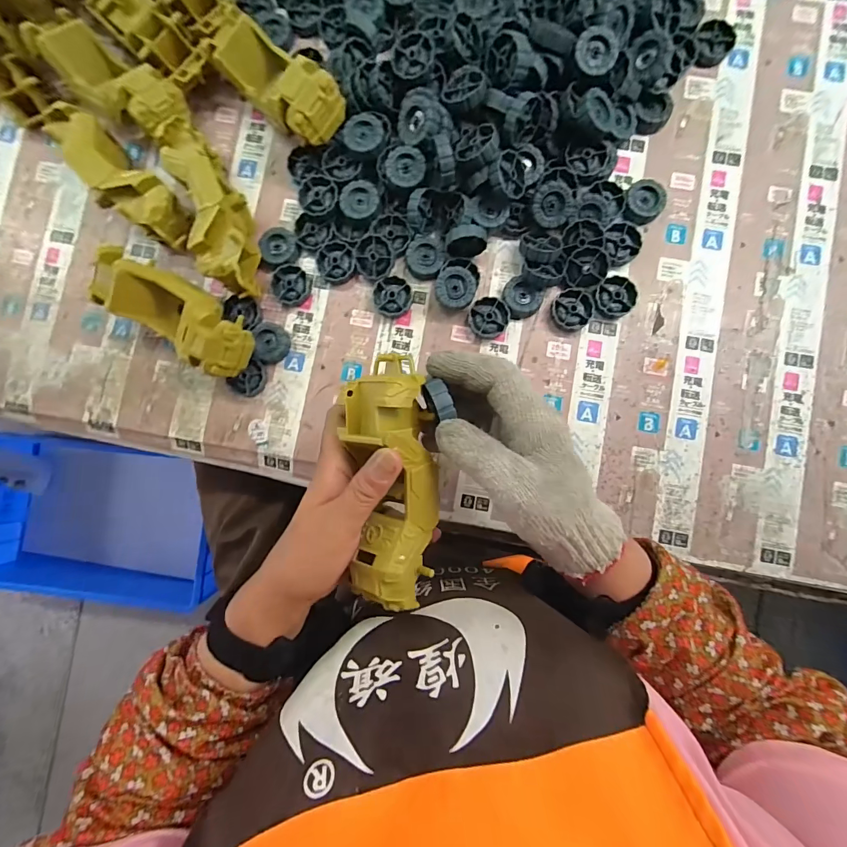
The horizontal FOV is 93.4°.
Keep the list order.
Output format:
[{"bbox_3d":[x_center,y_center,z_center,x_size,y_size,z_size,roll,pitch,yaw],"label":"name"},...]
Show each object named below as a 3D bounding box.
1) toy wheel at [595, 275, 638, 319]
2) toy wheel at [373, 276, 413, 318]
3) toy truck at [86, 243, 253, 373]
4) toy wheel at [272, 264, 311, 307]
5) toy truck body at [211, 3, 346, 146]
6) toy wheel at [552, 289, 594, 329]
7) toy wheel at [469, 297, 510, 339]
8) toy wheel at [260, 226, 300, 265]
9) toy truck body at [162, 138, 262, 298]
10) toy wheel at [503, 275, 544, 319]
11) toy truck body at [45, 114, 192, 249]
[{"bbox_3d":[0.185,-0.122,0.386,0.036,0.012,0.039,0,87,4],"label":"toy wheel"},{"bbox_3d":[-0.030,-0.124,0.390,0.036,0.011,0.036,0,87,4],"label":"toy wheel"},{"bbox_3d":[-0.232,-0.103,0.381,0.153,0.065,0.060,33,90,4],"label":"toy truck"},{"bbox_3d":[-0.132,-0.138,0.400,0.035,0.015,0.038,0,87,4],"label":"toy wheel"},{"bbox_3d":[-0.143,-0.324,0.367,0.059,0.045,0.159,-44,86,1],"label":"toy truck body"},{"bbox_3d":[0.144,-0.110,0.386,0.038,0.009,0.037,0,87,4],"label":"toy wheel"},{"bbox_3d":[0.064,-0.102,0.388,0.037,0.011,0.038,0,87,4],"label":"toy wheel"},{"bbox_3d":[-0.143,-0.176,0.400,0.037,0.015,0.036,0,87,4],"label":"toy wheel"},{"bbox_3d":[-0.194,-0.192,0.385,0.053,0.058,0.153,-18,86,3],"label":"toy truck body"},{"bbox_3d":[0.096,-0.122,0.387,0.035,0.012,0.037,0,87,4],"label":"toy wheel"},{"bbox_3d":[-0.294,-0.234,0.395,0.170,0.058,0.055,43,91,4],"label":"toy truck body"}]

